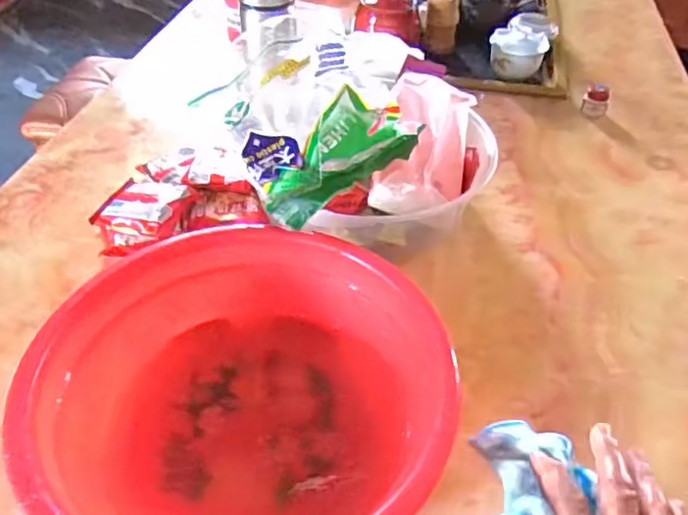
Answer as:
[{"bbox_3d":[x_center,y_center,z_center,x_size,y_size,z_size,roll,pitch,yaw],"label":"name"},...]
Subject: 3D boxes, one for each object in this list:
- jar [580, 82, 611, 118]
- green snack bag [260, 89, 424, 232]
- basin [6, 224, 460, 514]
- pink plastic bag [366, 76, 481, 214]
[{"bbox_3d":[0.374,-0.231,0.910,0.035,0.046,0.028,22,46,20],"label":"jar"},{"bbox_3d":[-0.004,-0.103,0.599,0.064,0.065,0.203,33,51,29],"label":"green snack bag"},{"bbox_3d":[-0.076,0.107,0.484,0.295,0.097,0.288,1,43,-1],"label":"basin"},{"bbox_3d":[0.088,-0.128,0.671,0.092,0.093,0.152,10,43,8],"label":"pink plastic bag"}]

